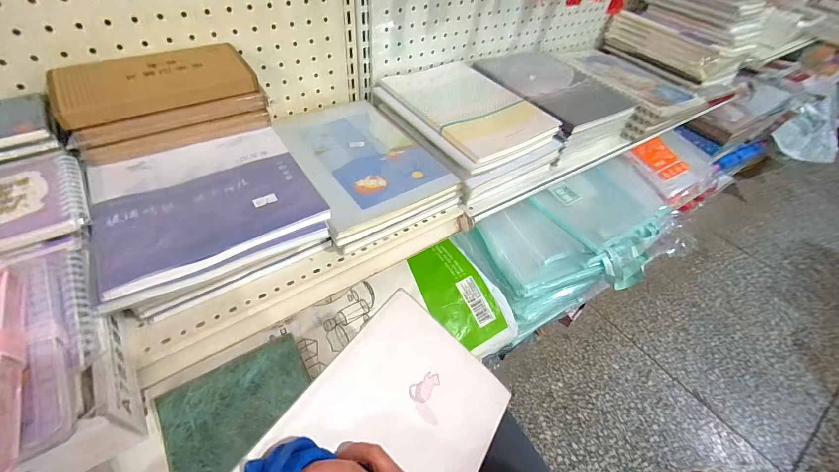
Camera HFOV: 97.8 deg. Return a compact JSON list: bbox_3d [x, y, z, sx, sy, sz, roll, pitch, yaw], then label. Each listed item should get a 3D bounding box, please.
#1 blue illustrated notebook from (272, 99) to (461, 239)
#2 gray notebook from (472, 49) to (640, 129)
[{"bbox_3d":[-0.086,-0.115,0.508,0.169,0.015,0.258,-22,53,-25],"label":"blue illustrated notebook"},{"bbox_3d":[0.245,-0.291,0.691,0.197,0.013,0.267,-22,53,-24],"label":"gray notebook"}]

